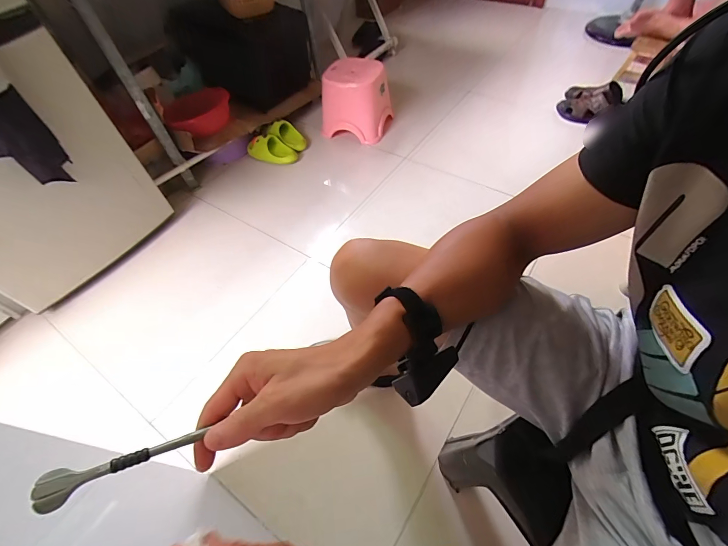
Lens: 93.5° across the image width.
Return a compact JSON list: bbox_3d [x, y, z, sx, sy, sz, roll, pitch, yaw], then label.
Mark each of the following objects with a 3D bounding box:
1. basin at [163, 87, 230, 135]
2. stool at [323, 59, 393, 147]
[{"bbox_3d":[-0.593,-0.585,1.245,0.234,0.104,0.237,-26,57,-14],"label":"basin"},{"bbox_3d":[-0.020,-0.706,1.434,0.226,0.262,0.264,22,59,19],"label":"stool"}]

